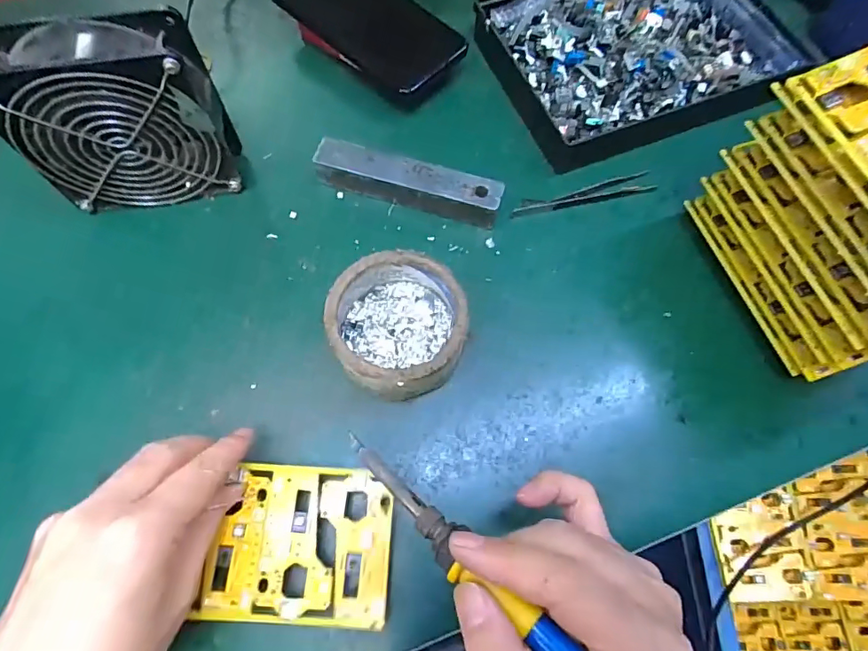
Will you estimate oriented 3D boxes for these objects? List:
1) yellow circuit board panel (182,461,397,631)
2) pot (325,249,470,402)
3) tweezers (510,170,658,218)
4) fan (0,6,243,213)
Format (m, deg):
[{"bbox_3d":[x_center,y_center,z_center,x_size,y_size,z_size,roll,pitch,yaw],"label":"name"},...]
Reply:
[{"bbox_3d":[-0.072,0.119,0.276,0.095,0.008,0.079,4,63,1],"label":"yellow circuit board panel"},{"bbox_3d":[-0.023,0.000,0.316,0.081,0.042,0.085,0,68,-1],"label":"pot"},{"bbox_3d":[0.115,-0.100,0.383,0.117,0.007,0.015,-15,69,-7],"label":"tweezers"},{"bbox_3d":[-0.202,-0.131,0.330,0.121,0.119,0.049,-12,69,-6],"label":"fan"}]

